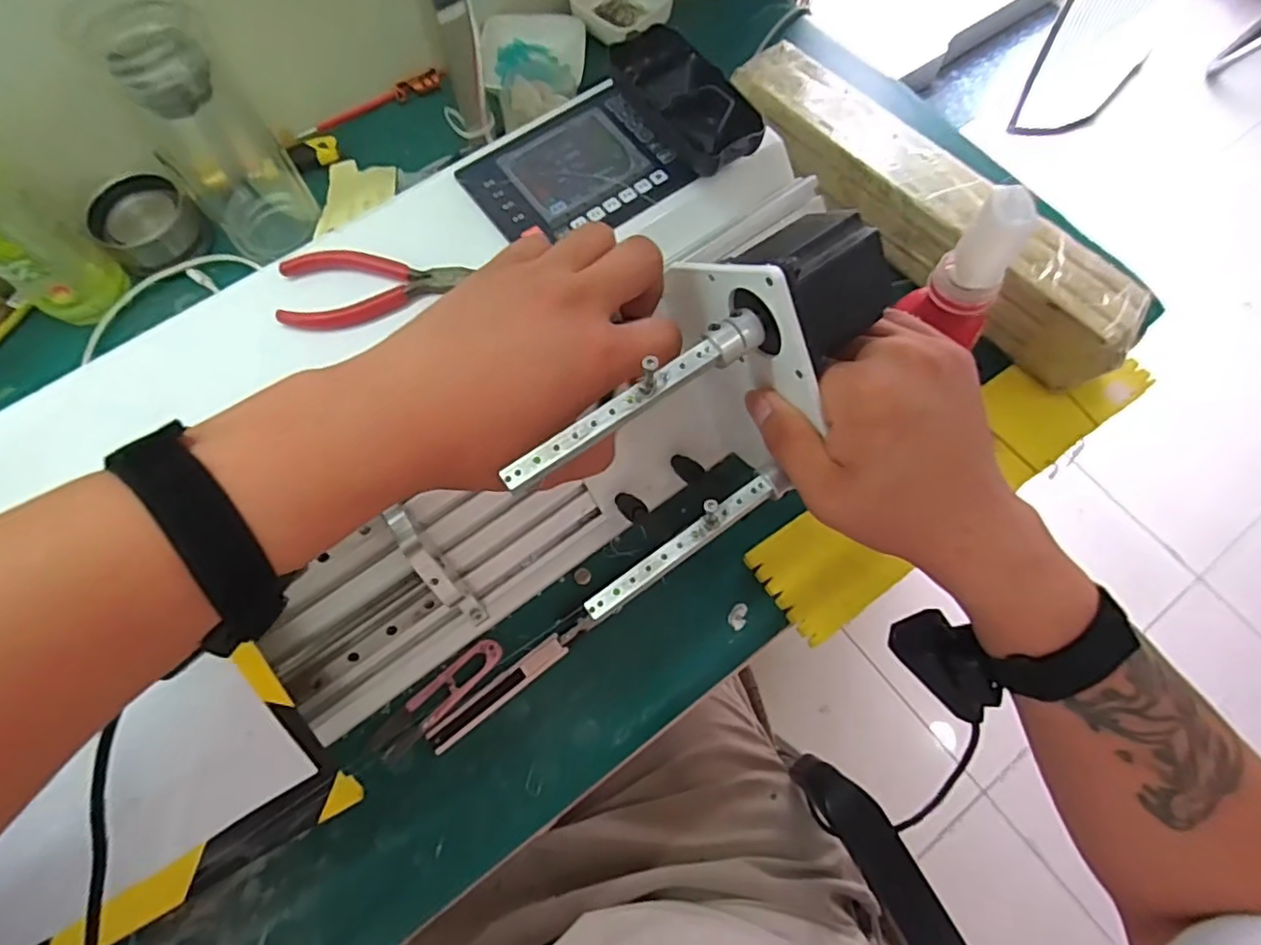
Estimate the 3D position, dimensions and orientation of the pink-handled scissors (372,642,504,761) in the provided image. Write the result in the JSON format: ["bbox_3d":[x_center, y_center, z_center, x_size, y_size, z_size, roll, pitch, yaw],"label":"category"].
[{"bbox_3d":[-0.125,0.147,0.410,0.097,0.007,0.022,-41,76,-13],"label":"pink-handled scissors"}]

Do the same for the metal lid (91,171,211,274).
[{"bbox_3d":[-0.399,-0.207,0.517,0.069,0.032,0.072,41,75,13],"label":"metal lid"}]

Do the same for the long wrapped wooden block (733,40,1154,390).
[{"bbox_3d":[0.227,-0.212,0.494,0.072,0.064,0.356,-39,75,-13],"label":"long wrapped wooden block"}]

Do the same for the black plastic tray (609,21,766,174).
[{"bbox_3d":[0.035,-0.232,0.388,0.043,0.031,0.118,-28,73,-10],"label":"black plastic tray"}]

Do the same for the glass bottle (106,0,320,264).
[{"bbox_3d":[-0.315,-0.255,0.466,0.077,0.171,0.095,-39,75,-13],"label":"glass bottle"}]

